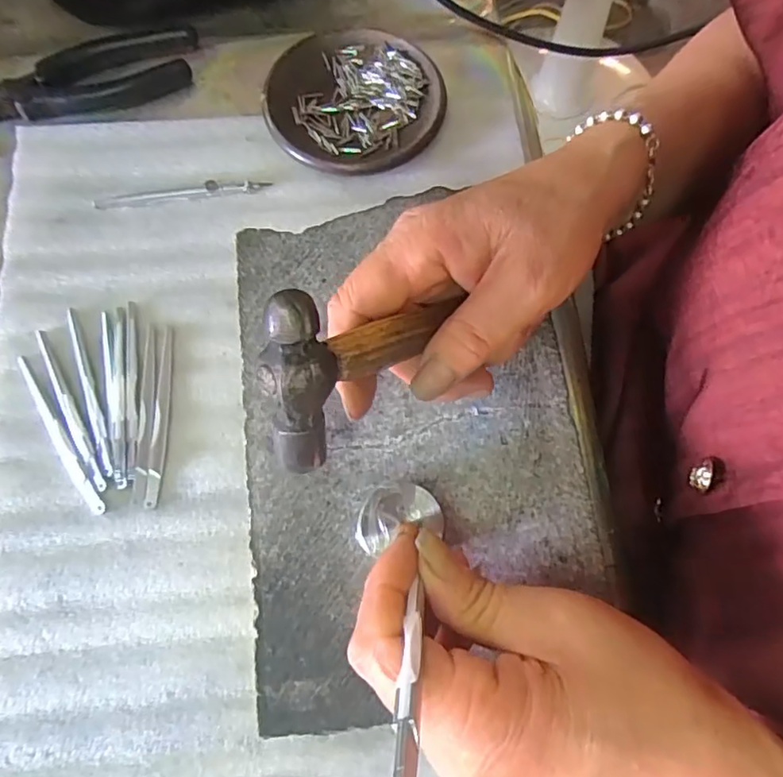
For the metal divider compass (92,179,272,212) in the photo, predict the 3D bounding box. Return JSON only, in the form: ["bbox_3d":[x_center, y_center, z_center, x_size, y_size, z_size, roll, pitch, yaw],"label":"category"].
[{"bbox_3d":[-0.133,-0.123,0.351,0.107,0.007,0.010,-5,73,-2],"label":"metal divider compass"}]

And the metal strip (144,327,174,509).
[{"bbox_3d":[-0.128,0.013,0.310,0.009,0.004,0.101,-1,73,-1],"label":"metal strip"}]

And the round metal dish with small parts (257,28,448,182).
[{"bbox_3d":[-0.025,-0.186,0.364,0.109,0.016,0.111,0,73,-1],"label":"round metal dish with small parts"}]

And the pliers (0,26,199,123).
[{"bbox_3d":[-0.208,-0.199,0.369,0.164,0.018,0.052,-23,75,-7],"label":"pliers"}]

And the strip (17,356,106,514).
[{"bbox_3d":[-0.184,0.025,0.305,0.009,0.004,0.102,-34,76,-10],"label":"strip"}]

